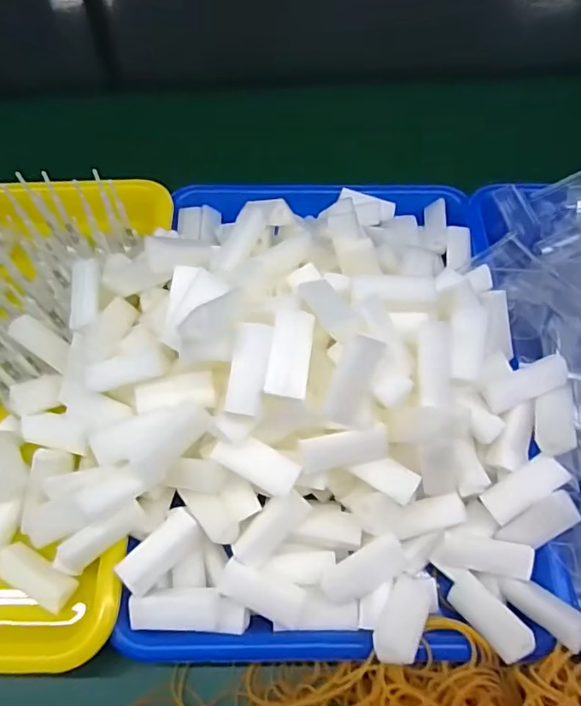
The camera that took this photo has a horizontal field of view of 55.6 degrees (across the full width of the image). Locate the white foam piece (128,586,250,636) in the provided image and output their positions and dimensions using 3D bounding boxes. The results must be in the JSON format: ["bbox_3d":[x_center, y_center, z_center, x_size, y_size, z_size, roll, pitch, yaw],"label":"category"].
[{"bbox_3d":[-0.053,0.135,0.291,0.061,0.016,0.020,3,76,-3],"label":"white foam piece"}]

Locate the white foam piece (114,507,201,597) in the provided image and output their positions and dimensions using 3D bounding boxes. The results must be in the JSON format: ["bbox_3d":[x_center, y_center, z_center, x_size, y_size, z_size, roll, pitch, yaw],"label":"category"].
[{"bbox_3d":[-0.069,0.103,0.291,0.018,0.015,0.046,35,67,19],"label":"white foam piece"}]

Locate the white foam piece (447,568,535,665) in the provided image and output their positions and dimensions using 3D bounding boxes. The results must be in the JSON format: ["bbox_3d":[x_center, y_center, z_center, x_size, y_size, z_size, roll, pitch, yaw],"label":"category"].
[{"bbox_3d":[0.103,0.137,0.286,0.019,0.010,0.047,-30,36,-15],"label":"white foam piece"}]

